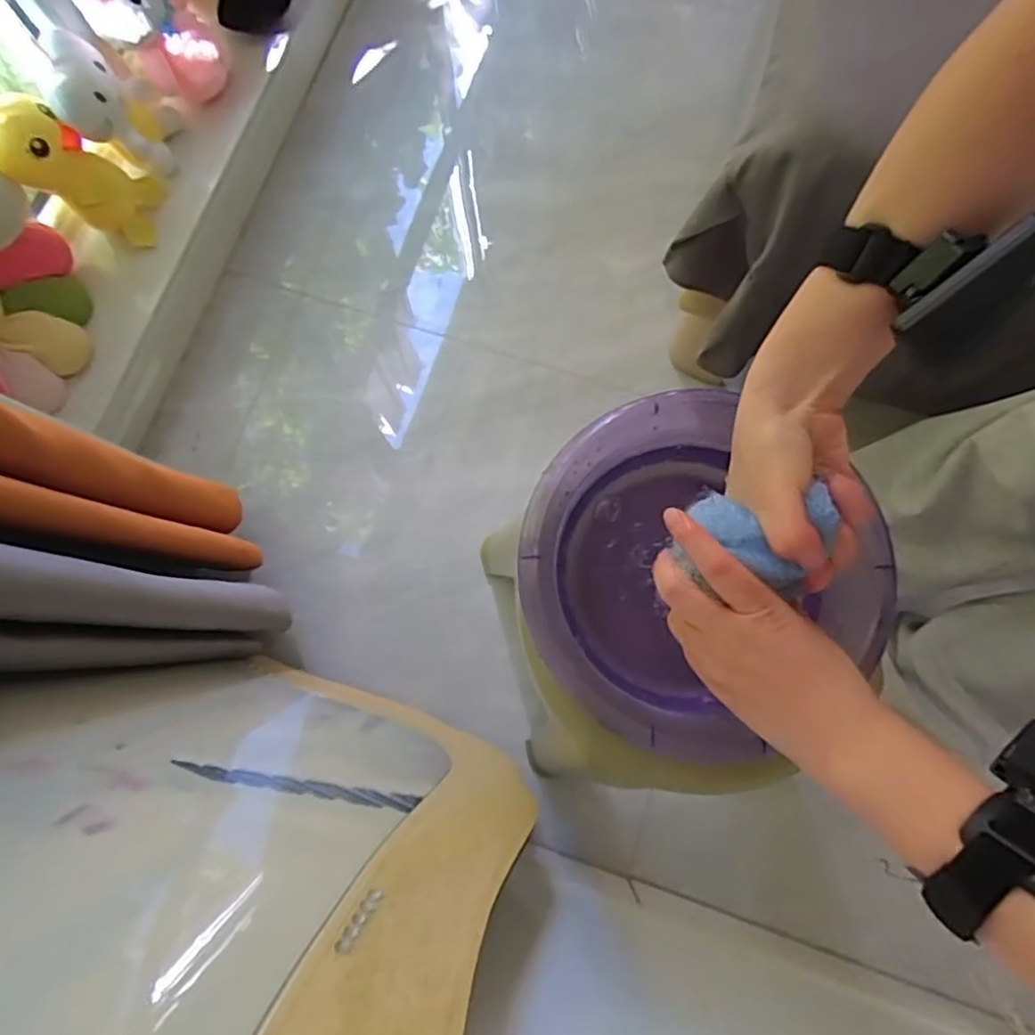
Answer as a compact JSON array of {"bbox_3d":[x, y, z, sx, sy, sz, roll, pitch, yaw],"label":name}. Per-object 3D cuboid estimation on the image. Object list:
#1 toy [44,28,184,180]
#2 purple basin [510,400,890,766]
[{"bbox_3d":[-0.592,-0.602,0.929,0.100,0.165,0.130,-2,78,1],"label":"toy"},{"bbox_3d":[0.114,0.041,0.463,0.220,0.076,0.230,0,78,1],"label":"purple basin"}]

